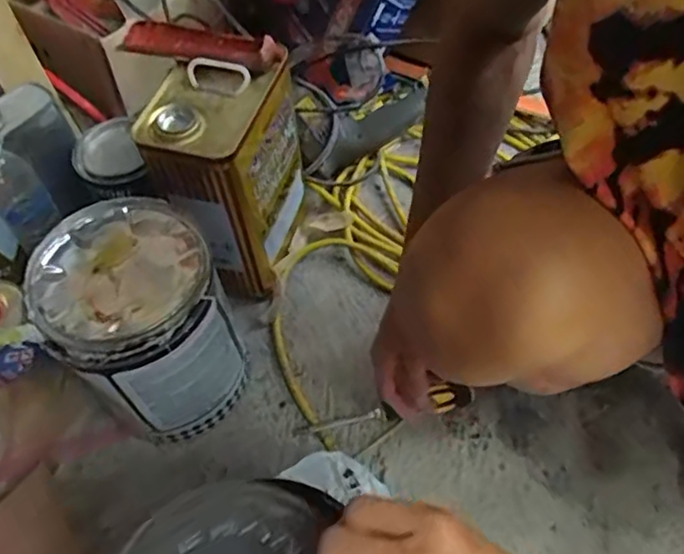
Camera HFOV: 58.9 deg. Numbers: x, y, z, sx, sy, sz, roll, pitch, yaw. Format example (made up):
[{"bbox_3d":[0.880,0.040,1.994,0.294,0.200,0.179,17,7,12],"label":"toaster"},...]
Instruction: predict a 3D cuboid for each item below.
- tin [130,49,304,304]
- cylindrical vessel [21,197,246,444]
[{"bbox_3d":[-0.122,-0.109,0.672,0.107,0.240,0.151,15,59,11],"label":"tin"},{"bbox_3d":[-0.188,0.057,0.606,0.142,0.221,0.152,-1,57,1],"label":"cylindrical vessel"}]

